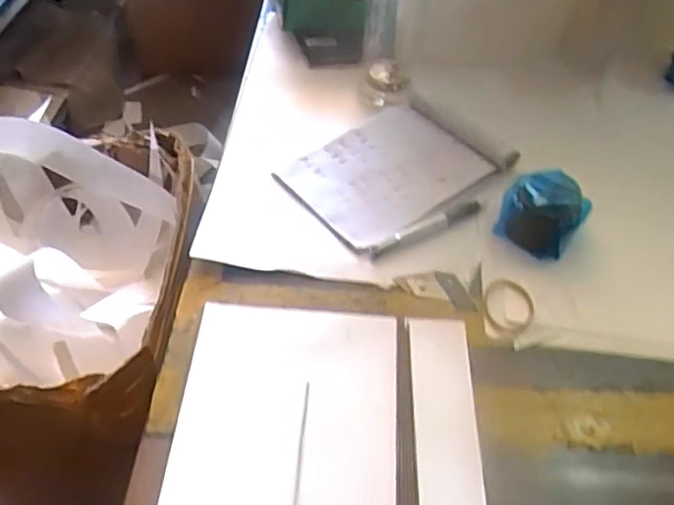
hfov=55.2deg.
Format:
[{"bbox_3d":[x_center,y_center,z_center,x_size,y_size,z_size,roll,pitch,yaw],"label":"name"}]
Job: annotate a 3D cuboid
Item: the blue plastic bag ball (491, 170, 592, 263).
[{"bbox_3d":[0.181,-0.037,0.578,0.071,0.057,0.059,33,52,25],"label":"blue plastic bag ball"}]

